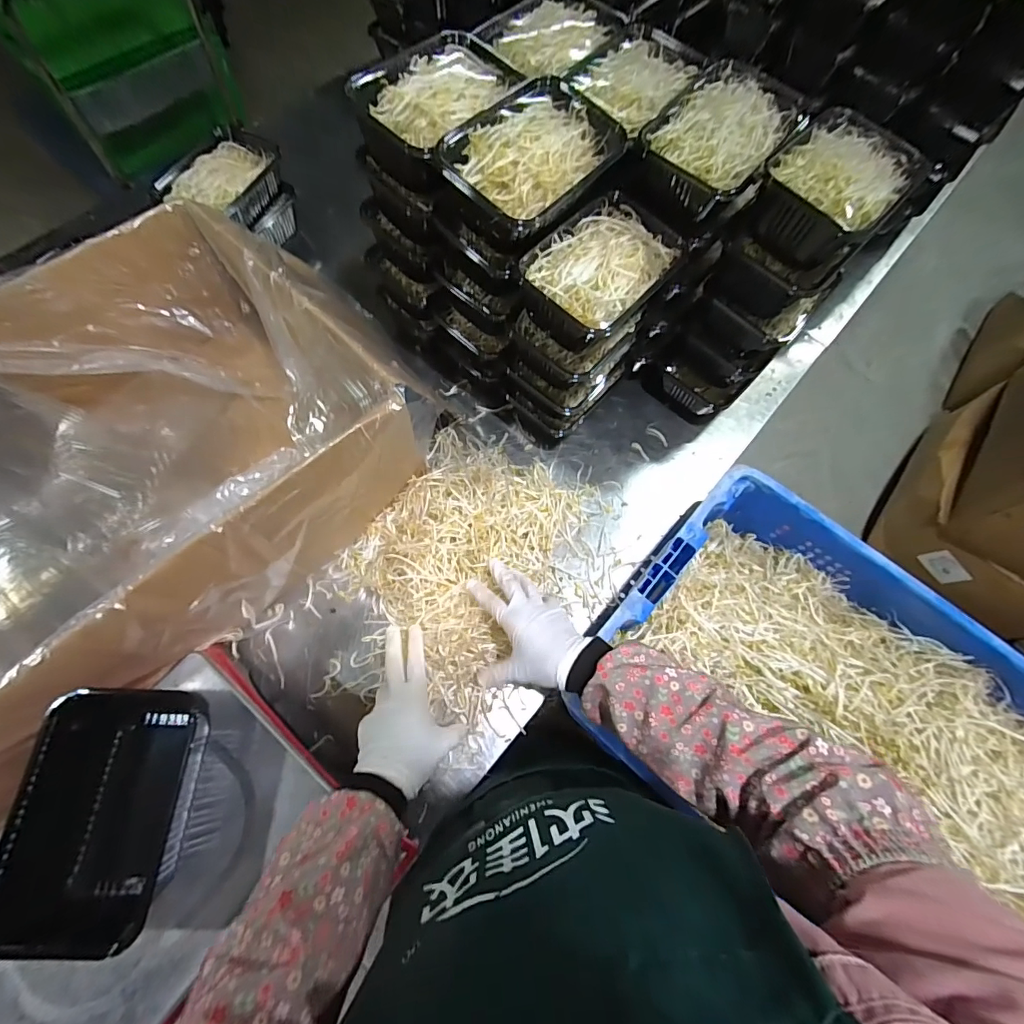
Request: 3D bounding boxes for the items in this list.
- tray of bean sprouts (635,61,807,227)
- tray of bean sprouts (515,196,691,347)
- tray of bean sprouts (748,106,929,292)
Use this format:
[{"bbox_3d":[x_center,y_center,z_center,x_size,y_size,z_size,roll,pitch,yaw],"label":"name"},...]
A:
[{"bbox_3d":[0.222,-0.397,0.507,0.124,0.064,0.184,36,72,10],"label":"tray of bean sprouts"},{"bbox_3d":[0.096,-0.259,0.511,0.116,0.062,0.171,39,73,11],"label":"tray of bean sprouts"},{"bbox_3d":[0.335,-0.334,0.496,0.116,0.081,0.181,42,73,12],"label":"tray of bean sprouts"}]

